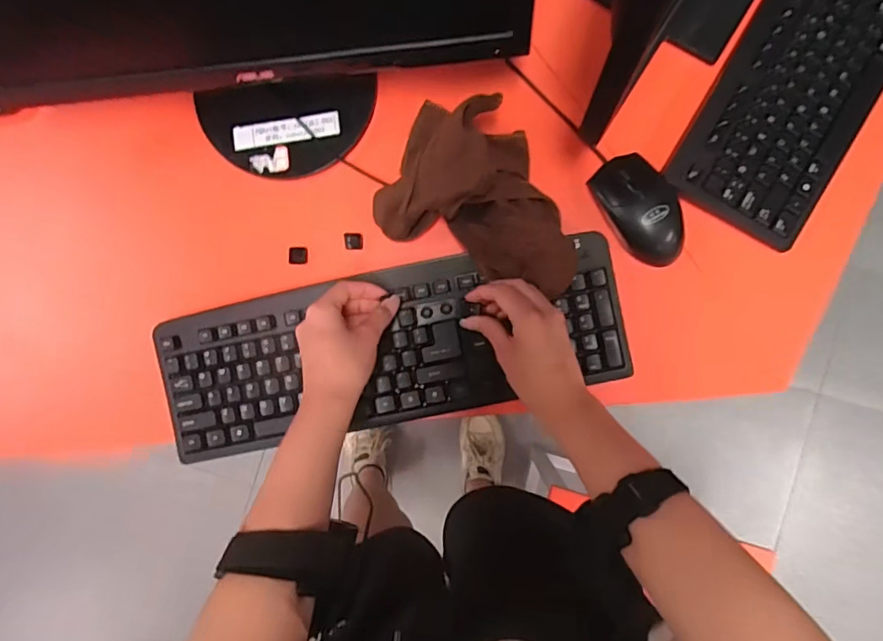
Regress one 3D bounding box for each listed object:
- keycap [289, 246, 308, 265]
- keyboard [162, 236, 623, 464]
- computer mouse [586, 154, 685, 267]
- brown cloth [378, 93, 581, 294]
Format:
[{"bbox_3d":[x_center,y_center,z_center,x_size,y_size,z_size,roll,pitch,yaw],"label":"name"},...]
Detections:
[{"bbox_3d":[-0.141,-0.064,0.521,0.016,0.007,0.017,-2,88,3],"label":"keycap"},{"bbox_3d":[-0.048,0.026,0.501,0.437,0.021,0.141,-10,87,3],"label":"keyboard"},{"bbox_3d":[0.186,-0.103,0.491,0.061,0.032,0.109,-28,87,2],"label":"computer mouse"},{"bbox_3d":[0.041,-0.113,0.469,0.190,0.094,0.137,24,89,4],"label":"brown cloth"}]

